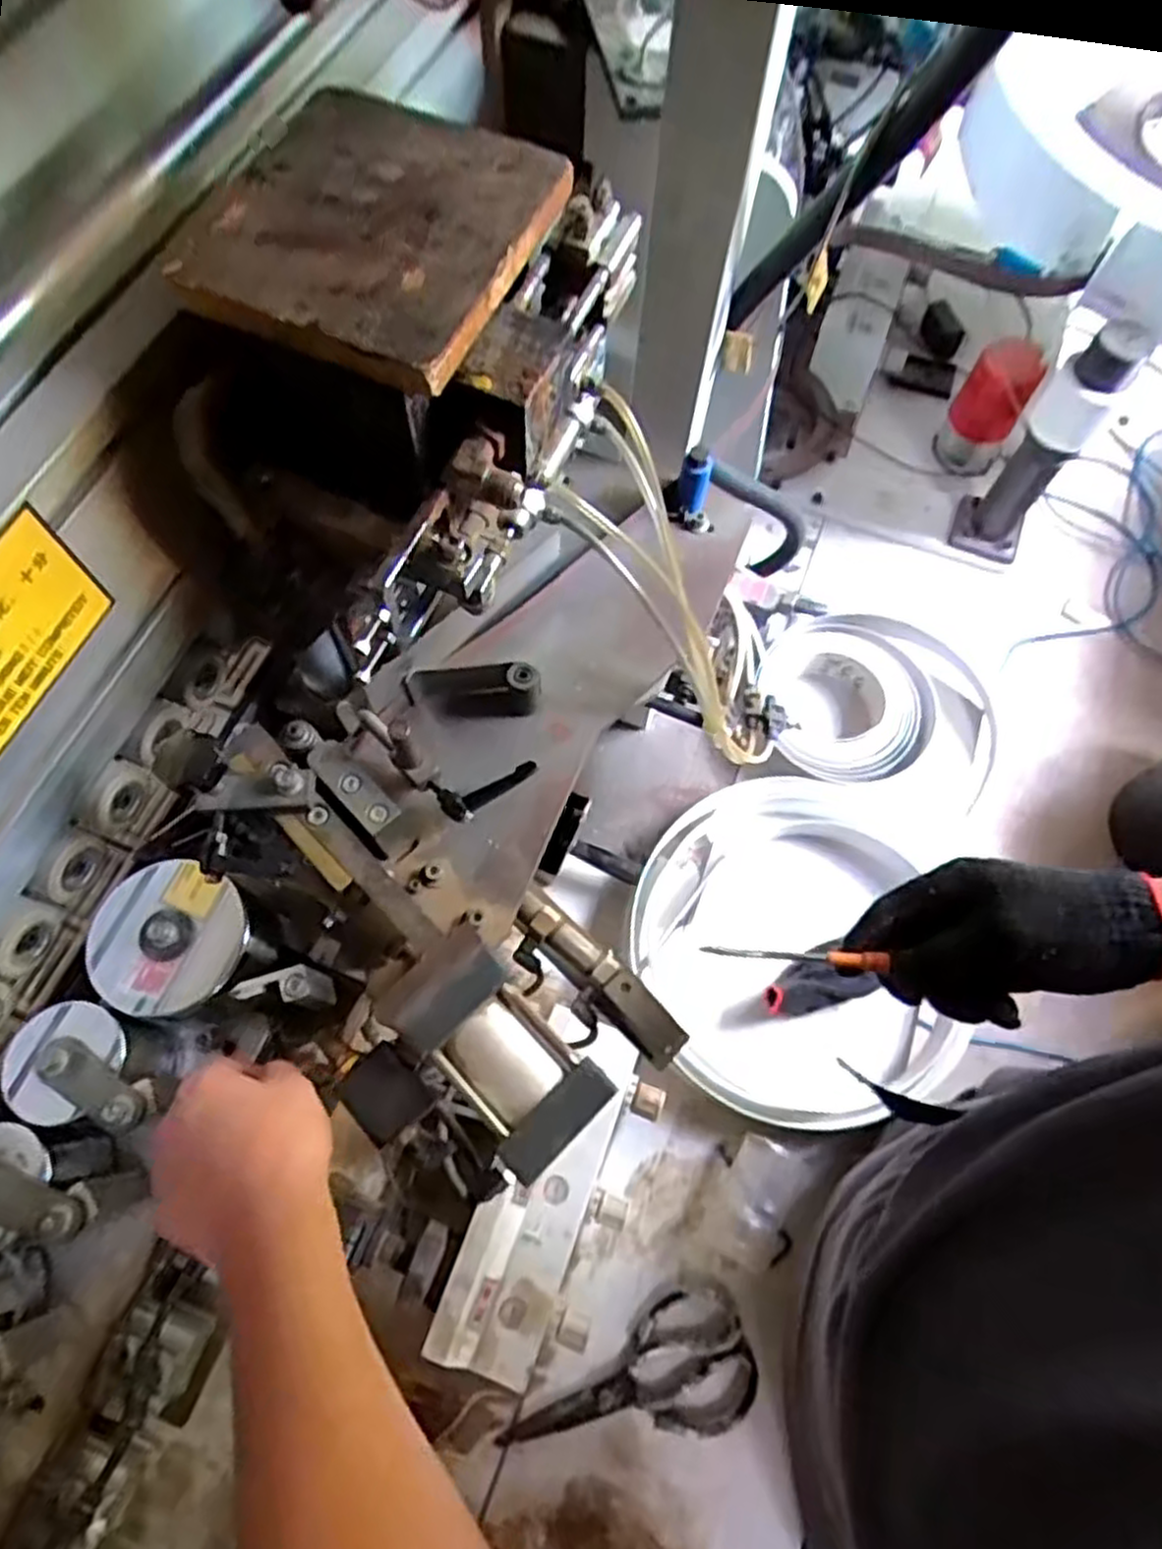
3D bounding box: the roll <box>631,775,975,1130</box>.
[{"bbox_3d":[0.239,0.191,0.872,0.346,0.075,0.356,2,68,0],"label":"roll"}]

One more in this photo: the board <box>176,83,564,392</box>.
[{"bbox_3d":[-0.102,-0.277,0.392,0.146,0.021,0.168,23,69,8],"label":"board"}]

